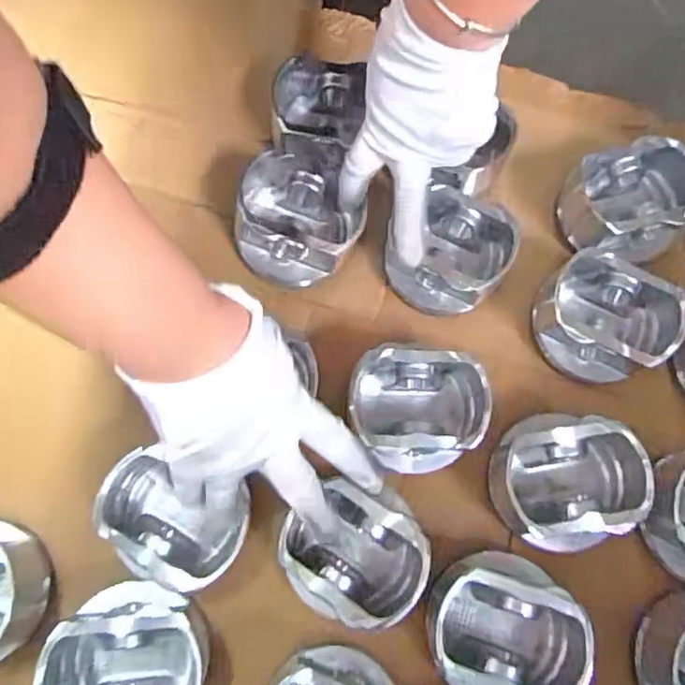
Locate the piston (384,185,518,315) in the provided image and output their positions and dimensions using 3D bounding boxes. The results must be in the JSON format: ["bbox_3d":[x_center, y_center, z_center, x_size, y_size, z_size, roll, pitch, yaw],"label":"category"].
[{"bbox_3d":[0.085,-0.071,0.478,0.085,0.060,0.090,41,77,9],"label":"piston"}]

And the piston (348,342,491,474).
[{"bbox_3d":[0.052,0.050,0.434,0.091,0.066,0.081,8,75,1],"label":"piston"}]

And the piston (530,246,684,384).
[{"bbox_3d":[0.199,-0.017,0.457,0.101,0.056,0.088,32,76,7],"label":"piston"}]

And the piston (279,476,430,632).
[{"bbox_3d":[0.008,0.137,0.405,0.092,0.057,0.084,0,75,-1],"label":"piston"}]

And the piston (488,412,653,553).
[{"bbox_3d":[0.155,0.097,0.424,0.090,0.062,0.089,0,75,-1],"label":"piston"}]

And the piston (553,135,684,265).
[{"bbox_3d":[0.226,-0.107,0.477,0.097,0.066,0.075,-6,75,-3],"label":"piston"}]

